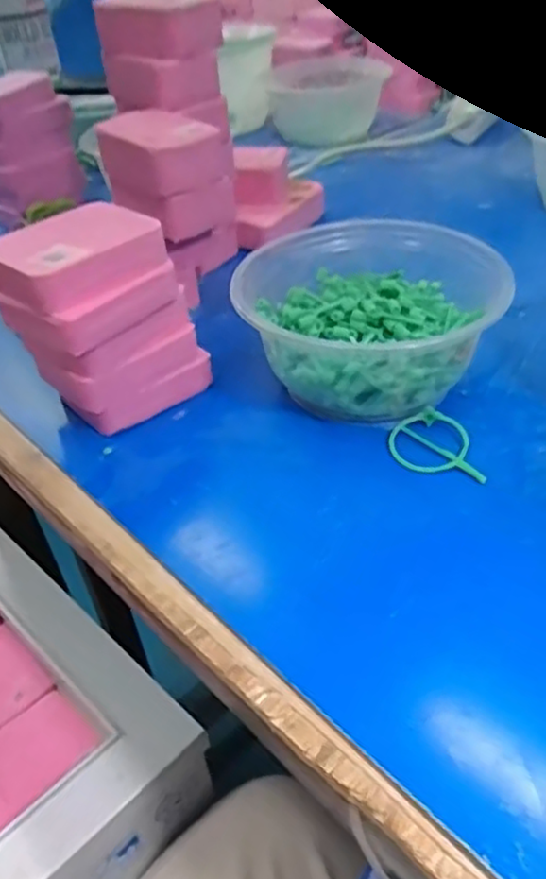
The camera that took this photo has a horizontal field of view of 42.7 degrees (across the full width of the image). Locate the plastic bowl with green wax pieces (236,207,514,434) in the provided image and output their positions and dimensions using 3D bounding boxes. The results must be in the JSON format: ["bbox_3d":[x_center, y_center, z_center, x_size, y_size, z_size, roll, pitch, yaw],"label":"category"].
[{"bbox_3d":[0.051,-0.065,0.373,0.134,0.063,0.122,-13,40,-7],"label":"plastic bowl with green wax pieces"}]

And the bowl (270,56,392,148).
[{"bbox_3d":[0.057,-0.359,0.731,0.117,0.055,0.104,-6,40,1],"label":"bowl"}]

